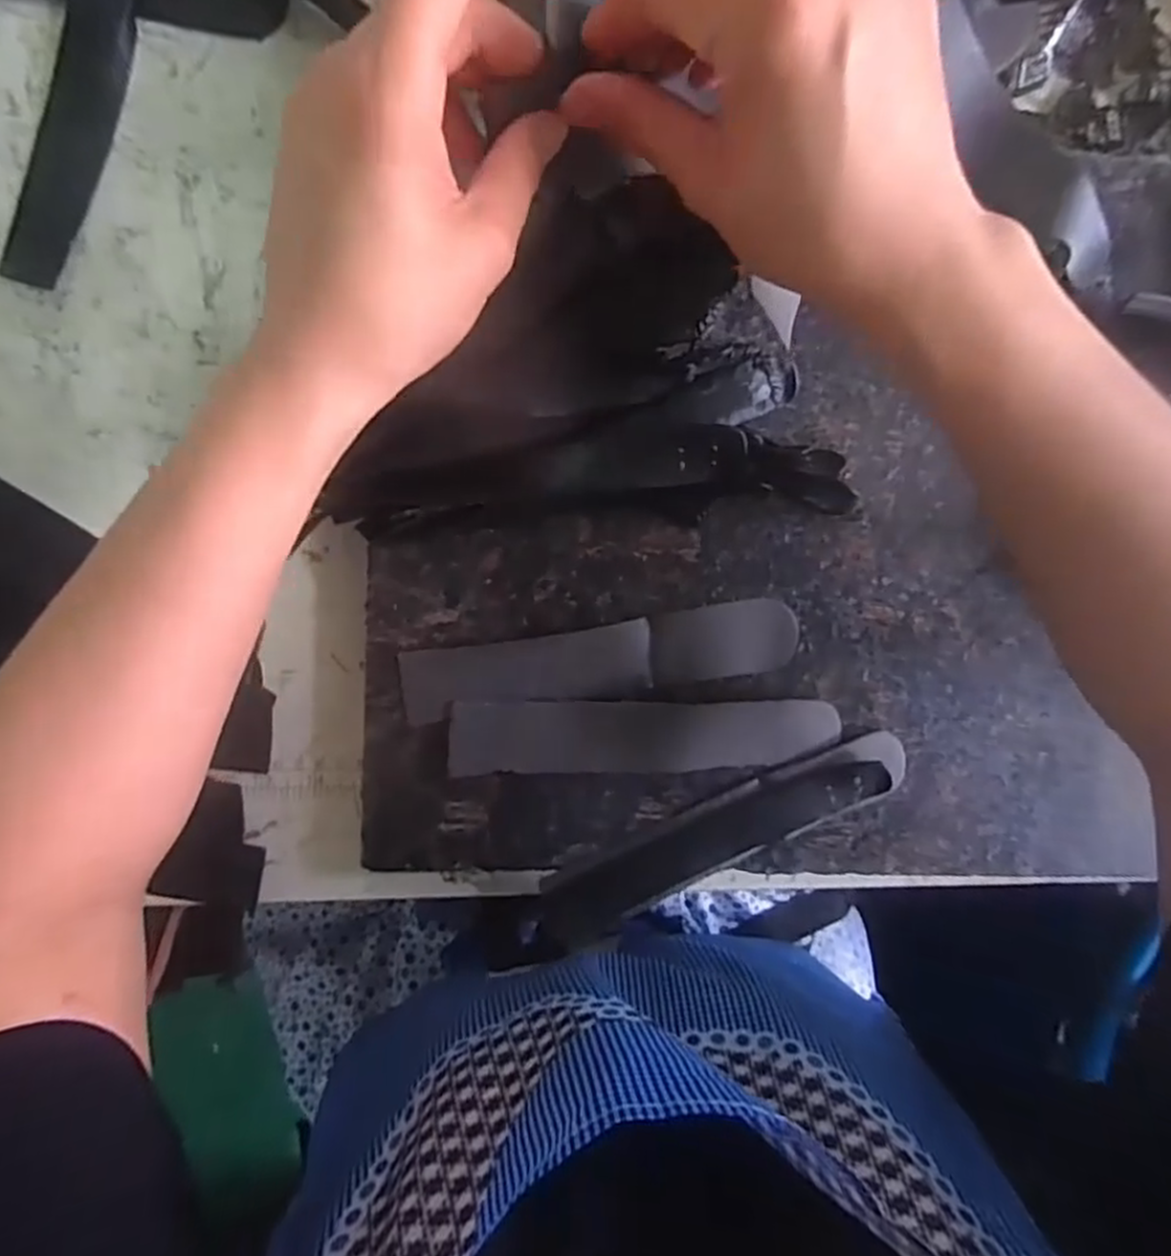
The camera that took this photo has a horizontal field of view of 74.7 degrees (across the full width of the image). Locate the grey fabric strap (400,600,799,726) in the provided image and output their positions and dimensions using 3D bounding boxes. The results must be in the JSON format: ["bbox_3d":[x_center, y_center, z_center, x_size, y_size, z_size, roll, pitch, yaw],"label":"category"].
[{"bbox_3d":[0.009,0.017,0.364,0.186,0.009,0.035,-8,95,-5],"label":"grey fabric strap"}]

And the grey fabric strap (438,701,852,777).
[{"bbox_3d":[0.031,0.053,0.368,0.185,0.009,0.034,1,94,-6],"label":"grey fabric strap"}]

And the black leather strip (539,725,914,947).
[{"bbox_3d":[0.069,0.100,0.372,0.188,0.017,0.035,-23,97,-4],"label":"black leather strip"}]

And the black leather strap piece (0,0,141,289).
[{"bbox_3d":[-0.223,-0.241,0.339,0.030,0.011,0.176,17,92,-7],"label":"black leather strap piece"}]

